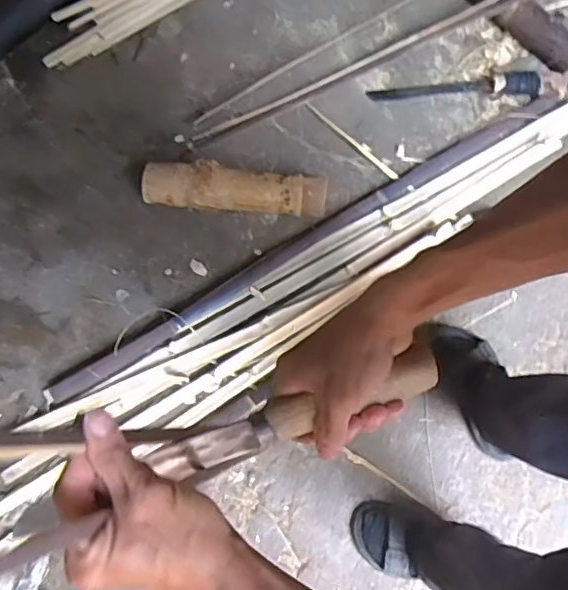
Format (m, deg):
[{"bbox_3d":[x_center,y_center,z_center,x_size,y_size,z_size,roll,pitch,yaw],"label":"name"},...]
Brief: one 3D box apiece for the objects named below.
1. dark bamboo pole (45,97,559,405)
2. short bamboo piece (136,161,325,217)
[{"bbox_3d":[0.069,-0.113,1.115,1.146,0.029,0.049,-31,77,-10],"label":"dark bamboo pole"},{"bbox_3d":[-0.092,-0.196,1.099,0.342,0.078,0.080,5,74,0],"label":"short bamboo piece"}]

